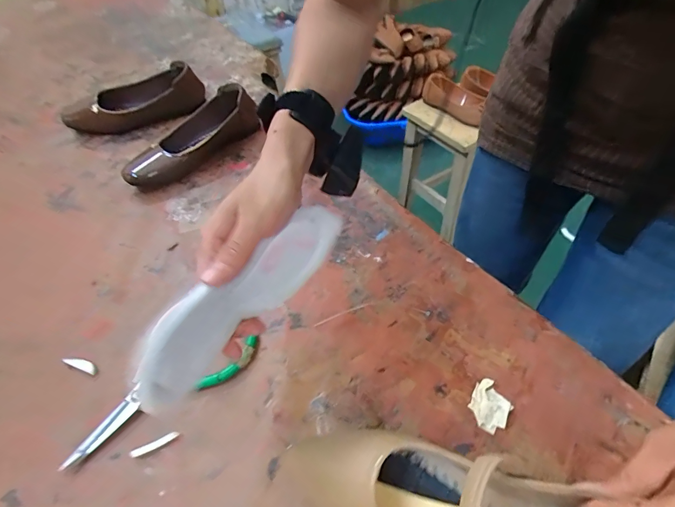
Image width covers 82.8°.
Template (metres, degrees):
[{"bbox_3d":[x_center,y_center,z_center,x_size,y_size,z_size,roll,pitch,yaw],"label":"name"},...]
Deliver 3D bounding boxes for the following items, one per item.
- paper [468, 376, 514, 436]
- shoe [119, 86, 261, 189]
[{"bbox_3d":[0.134,0.134,0.338,0.032,0.008,0.040,25,56,23],"label":"paper"},{"bbox_3d":[-0.229,-0.182,0.595,0.225,0.066,0.086,-39,57,-24],"label":"shoe"}]

